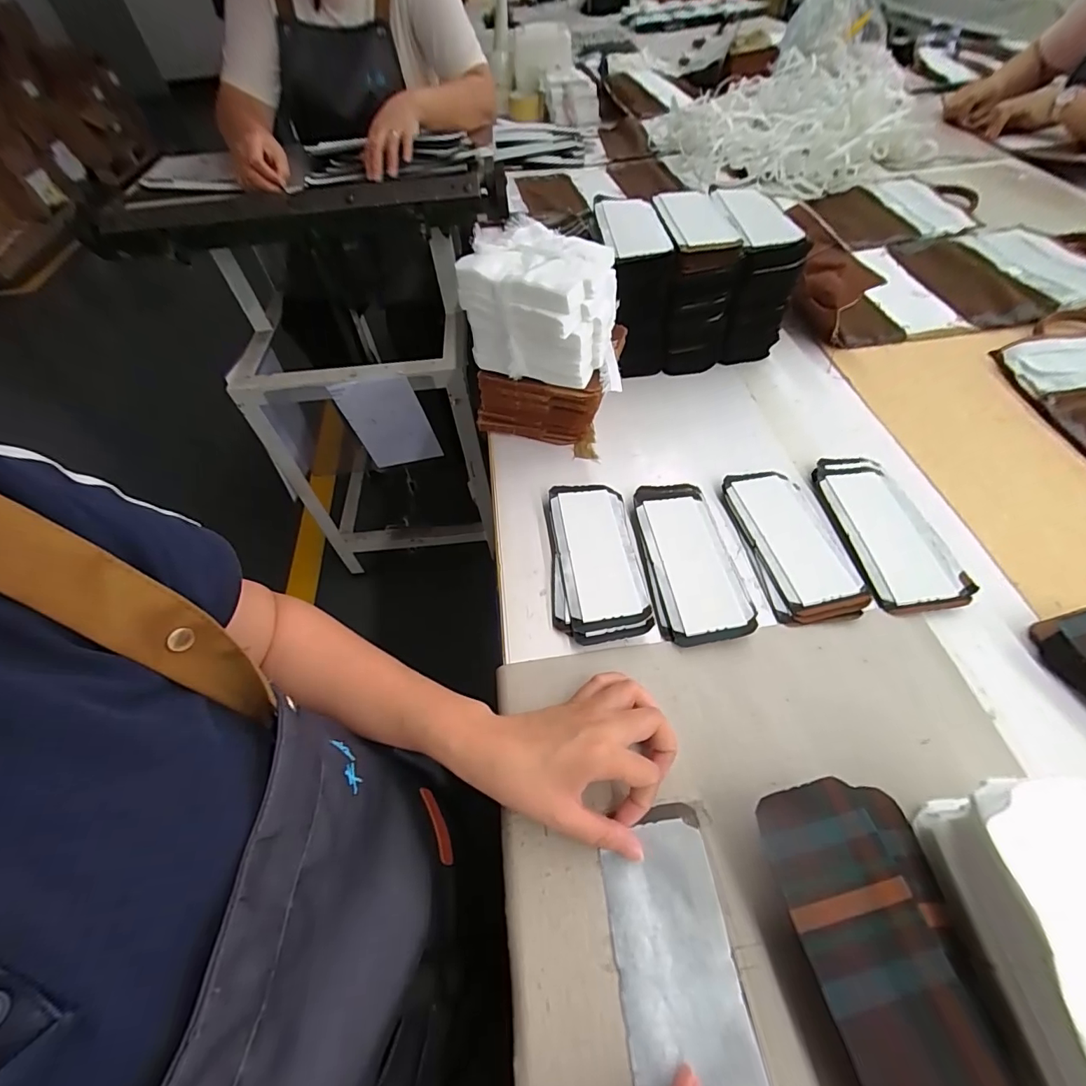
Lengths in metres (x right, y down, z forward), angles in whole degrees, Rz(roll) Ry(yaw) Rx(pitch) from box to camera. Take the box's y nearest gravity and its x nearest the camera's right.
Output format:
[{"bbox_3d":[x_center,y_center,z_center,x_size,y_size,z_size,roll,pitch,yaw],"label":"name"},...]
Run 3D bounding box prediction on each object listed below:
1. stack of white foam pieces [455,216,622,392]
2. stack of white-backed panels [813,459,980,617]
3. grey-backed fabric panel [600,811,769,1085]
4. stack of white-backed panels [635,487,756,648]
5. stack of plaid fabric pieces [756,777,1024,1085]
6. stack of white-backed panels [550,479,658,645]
[{"bbox_3d":[0.007,-0.229,0.471,0.149,0.111,0.115,17,57,17],"label":"stack of white foam pieces"},{"bbox_3d":[0.325,-0.014,0.457,0.085,0.010,0.174,-8,54,0],"label":"stack of white-backed panels"},{"bbox_3d":[0.080,0.252,0.276,0.069,0.022,0.154,-8,54,0],"label":"grey-backed fabric panel"},{"bbox_3d":[0.139,0.009,0.453,0.083,0.011,0.179,-5,54,2],"label":"stack of white-backed panels"},{"bbox_3d":[0.192,0.236,0.269,0.089,0.037,0.175,-10,54,-1],"label":"stack of plaid fabric pieces"},{"bbox_3d":[0.050,0.013,0.455,0.084,0.014,0.171,-4,54,3],"label":"stack of white-backed panels"}]

